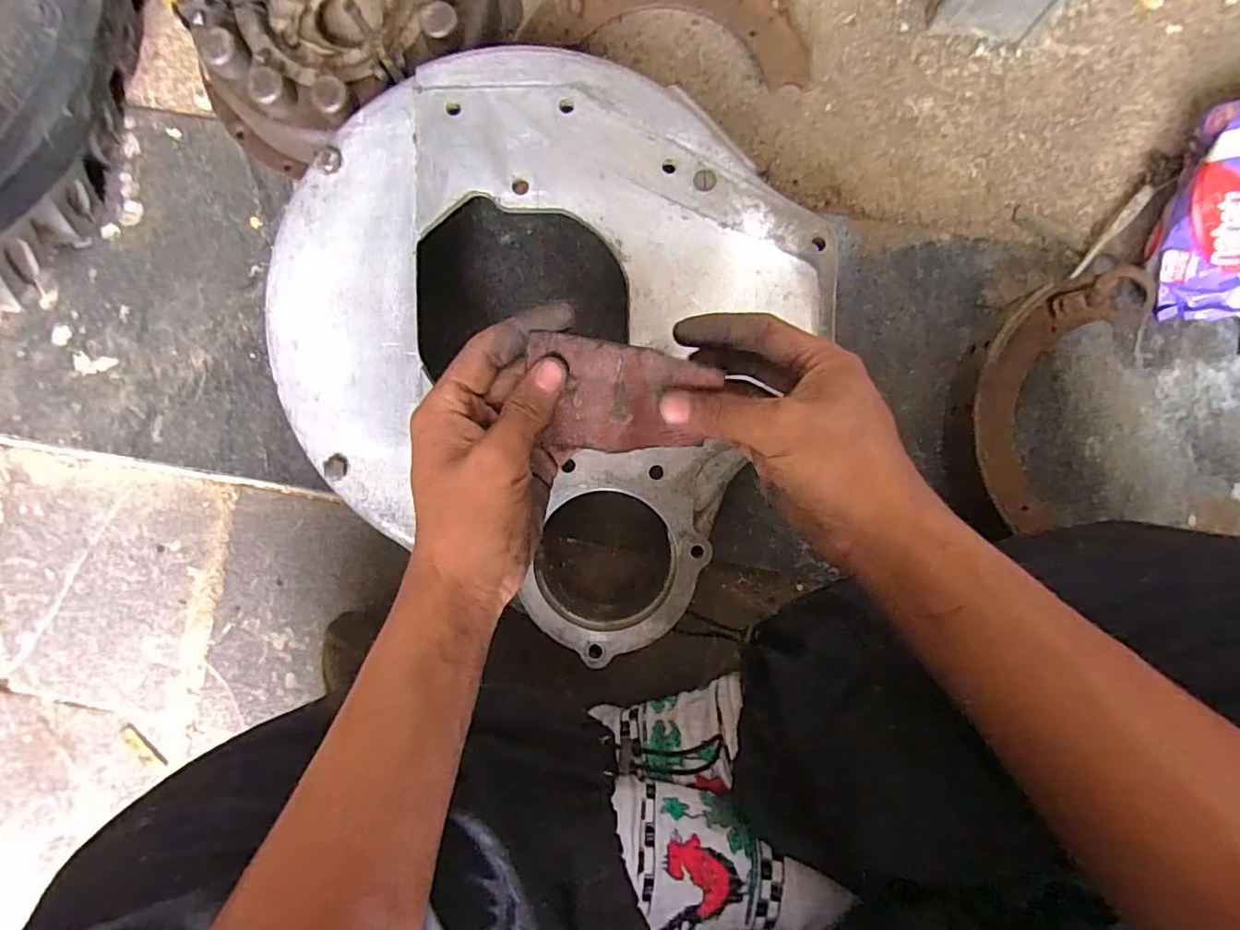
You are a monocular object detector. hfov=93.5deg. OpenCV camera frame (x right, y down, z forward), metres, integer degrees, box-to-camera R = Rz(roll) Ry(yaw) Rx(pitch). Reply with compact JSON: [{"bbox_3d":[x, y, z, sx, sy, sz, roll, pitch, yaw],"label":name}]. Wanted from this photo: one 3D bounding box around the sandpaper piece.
[{"bbox_3d":[0.003,-0.036,0.300,0.089,0.015,0.065,0,115,12],"label":"sandpaper piece"}]

